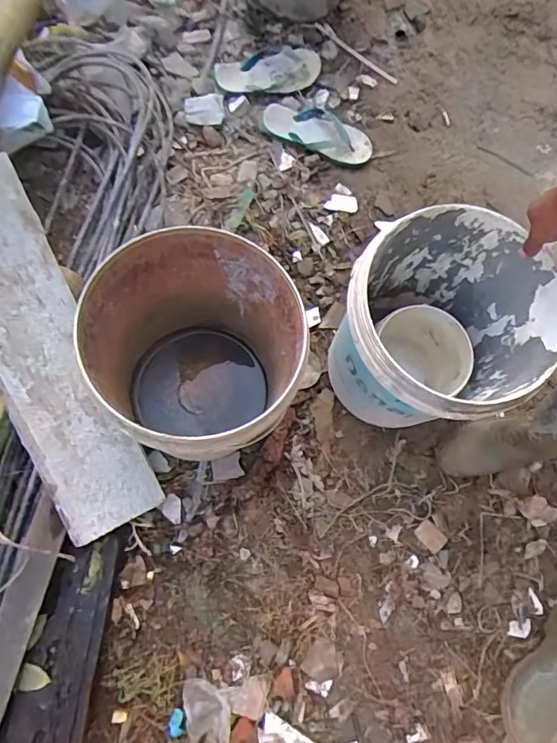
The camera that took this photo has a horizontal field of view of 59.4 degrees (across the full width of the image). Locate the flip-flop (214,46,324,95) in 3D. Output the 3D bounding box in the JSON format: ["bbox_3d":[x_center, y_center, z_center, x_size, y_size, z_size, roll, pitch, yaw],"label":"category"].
[{"bbox_3d":[-0.020,-0.716,1.171,0.247,0.027,0.114,-21,77,-7],"label":"flip-flop"}]

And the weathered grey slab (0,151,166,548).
[{"bbox_3d":[-0.398,-0.034,0.813,0.165,0.020,0.638,-26,97,-24],"label":"weathered grey slab"}]

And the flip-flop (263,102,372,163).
[{"bbox_3d":[0.095,-0.568,1.152,0.255,0.043,0.108,16,75,3],"label":"flip-flop"}]

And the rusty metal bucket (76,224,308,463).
[{"bbox_3d":[-0.124,-0.008,0.818,0.302,0.380,0.296,0,74,-1],"label":"rusty metal bucket"}]

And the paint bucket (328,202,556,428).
[{"bbox_3d":[0.253,-0.051,0.842,0.299,0.342,0.288,0,74,-1],"label":"paint bucket"}]

